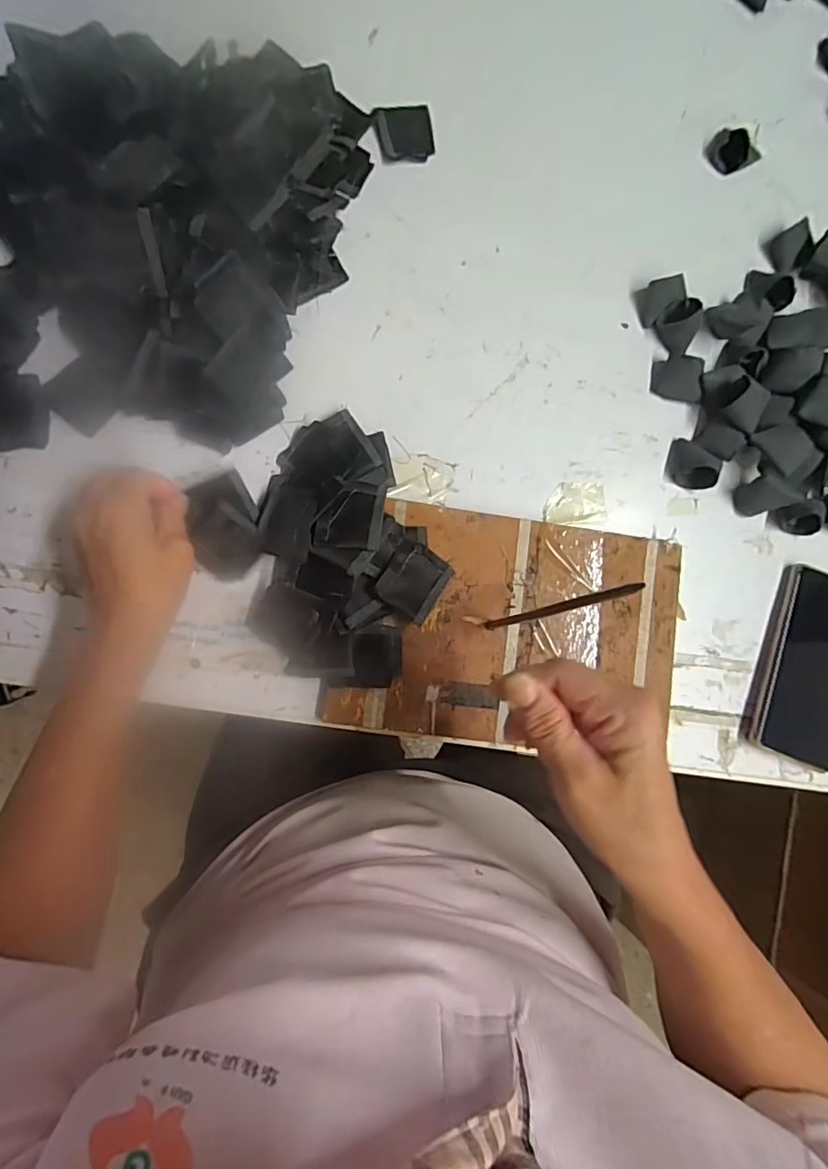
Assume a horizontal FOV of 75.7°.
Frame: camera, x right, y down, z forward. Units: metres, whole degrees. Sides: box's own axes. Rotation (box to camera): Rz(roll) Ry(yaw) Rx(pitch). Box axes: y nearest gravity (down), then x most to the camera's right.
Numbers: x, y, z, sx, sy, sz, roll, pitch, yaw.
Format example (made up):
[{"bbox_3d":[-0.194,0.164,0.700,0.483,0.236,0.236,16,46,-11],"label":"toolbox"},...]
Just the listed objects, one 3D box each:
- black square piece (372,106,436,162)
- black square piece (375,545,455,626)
[{"bbox_3d":[-0.008,-0.395,0.466,0.050,0.004,0.047,-9,85,-7],"label":"black square piece"},{"bbox_3d":[0.001,-0.002,0.400,0.045,0.004,0.052,37,71,-13],"label":"black square piece"}]

